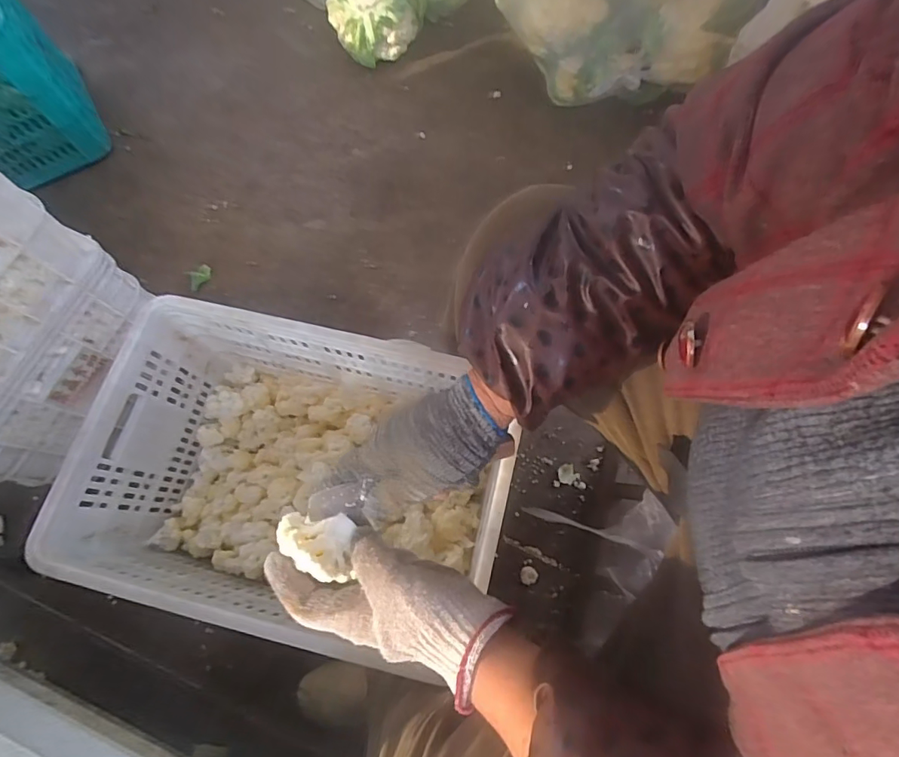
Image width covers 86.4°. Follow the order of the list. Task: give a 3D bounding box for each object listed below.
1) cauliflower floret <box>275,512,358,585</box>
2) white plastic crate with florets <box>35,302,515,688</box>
[{"bbox_3d":[-0.103,0.124,0.360,0.055,0.031,0.042,6,69,1],"label":"cauliflower floret"},{"bbox_3d":[-0.191,0.137,0.666,0.499,0.246,0.351,11,73,3],"label":"white plastic crate with florets"}]

